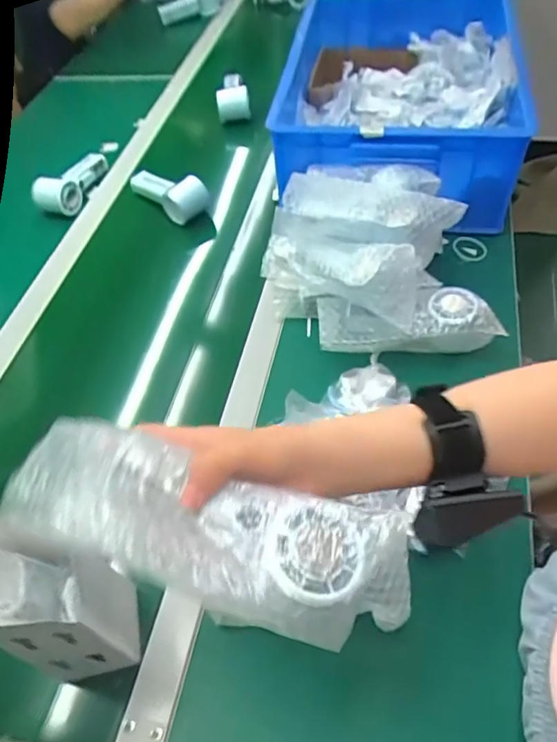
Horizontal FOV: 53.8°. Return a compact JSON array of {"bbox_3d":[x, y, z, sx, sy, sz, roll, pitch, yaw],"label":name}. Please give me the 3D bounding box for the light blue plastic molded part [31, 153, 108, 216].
[{"bbox_3d":[-0.329,-0.309,0.906,0.058,0.041,0.150,30,60,25],"label":"light blue plastic molded part"}]

